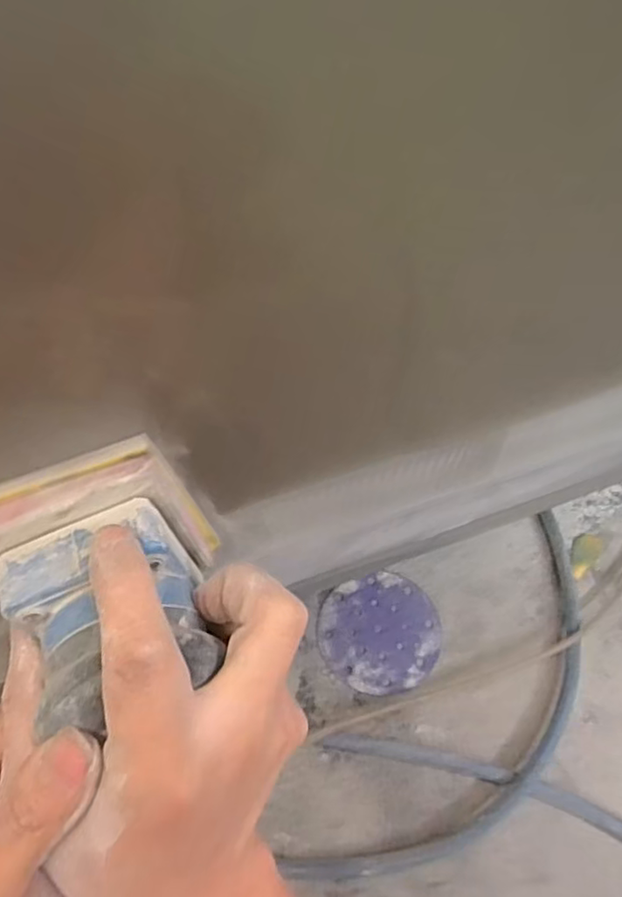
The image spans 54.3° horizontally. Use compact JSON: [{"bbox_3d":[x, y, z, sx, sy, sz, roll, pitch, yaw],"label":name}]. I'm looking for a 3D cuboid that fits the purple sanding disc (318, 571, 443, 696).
[{"bbox_3d":[0.083,0.218,0.726,0.141,0.005,0.138,-1,58,2],"label":"purple sanding disc"}]

